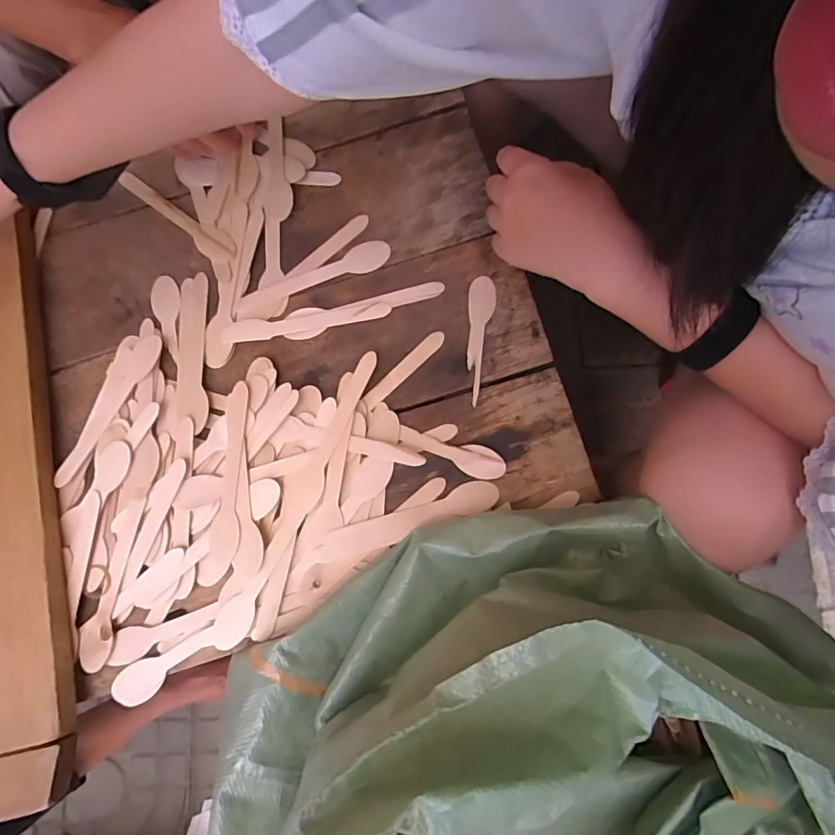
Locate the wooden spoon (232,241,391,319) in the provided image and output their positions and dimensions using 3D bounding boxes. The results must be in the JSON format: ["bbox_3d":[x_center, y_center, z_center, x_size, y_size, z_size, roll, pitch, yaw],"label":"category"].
[{"bbox_3d":[-0.100,-0.132,0.434,0.156,0.004,0.026,-24,80,-4],"label":"wooden spoon"}]

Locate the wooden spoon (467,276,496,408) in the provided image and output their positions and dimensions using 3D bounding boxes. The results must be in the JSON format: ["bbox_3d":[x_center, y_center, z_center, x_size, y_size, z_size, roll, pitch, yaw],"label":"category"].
[{"bbox_3d":[0.055,-0.074,0.421,0.024,0.006,0.117,8,80,2],"label":"wooden spoon"}]

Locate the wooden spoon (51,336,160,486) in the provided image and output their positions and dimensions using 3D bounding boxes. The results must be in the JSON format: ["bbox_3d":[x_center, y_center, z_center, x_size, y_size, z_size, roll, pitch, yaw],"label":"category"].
[{"bbox_3d":[-0.285,-0.010,0.417,0.028,0.010,0.152,32,82,6],"label":"wooden spoon"}]

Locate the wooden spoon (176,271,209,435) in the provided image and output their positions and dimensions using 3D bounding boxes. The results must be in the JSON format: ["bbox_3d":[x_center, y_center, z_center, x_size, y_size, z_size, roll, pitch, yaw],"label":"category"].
[{"bbox_3d":[-0.211,-0.063,0.424,0.029,0.009,0.150,-6,80,0],"label":"wooden spoon"}]

